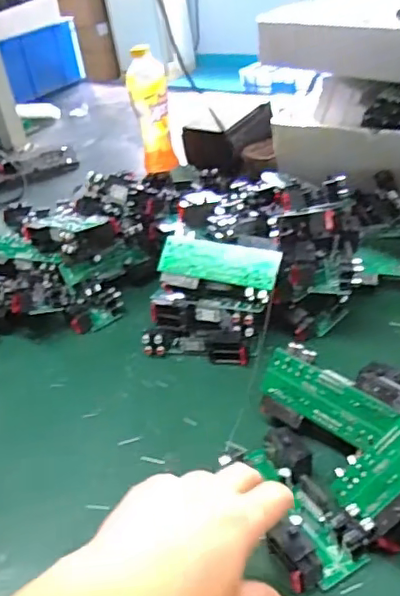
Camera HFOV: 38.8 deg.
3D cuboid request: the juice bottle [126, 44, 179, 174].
[{"bbox_3d":[-0.082,-0.314,0.977,0.065,0.195,0.067,-13,35,-5],"label":"juice bottle"}]

